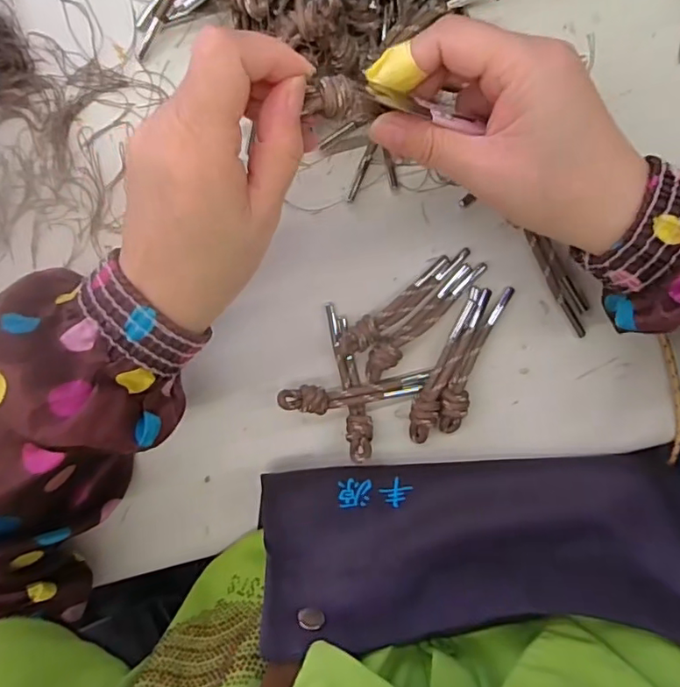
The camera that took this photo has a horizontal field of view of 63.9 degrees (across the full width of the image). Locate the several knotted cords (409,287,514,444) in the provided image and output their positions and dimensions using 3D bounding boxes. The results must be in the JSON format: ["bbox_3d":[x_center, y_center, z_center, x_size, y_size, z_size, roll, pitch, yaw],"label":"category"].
[{"bbox_3d":[0.066,0.012,0.304,0.028,0.013,0.095,23,95,1],"label":"several knotted cords"}]

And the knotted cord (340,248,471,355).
[{"bbox_3d":[0.036,-0.024,0.301,0.088,0.020,0.013,-38,91,5],"label":"knotted cord"}]

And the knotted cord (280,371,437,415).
[{"bbox_3d":[0.008,0.028,0.307,0.083,0.015,0.015,-7,94,-10],"label":"knotted cord"}]

